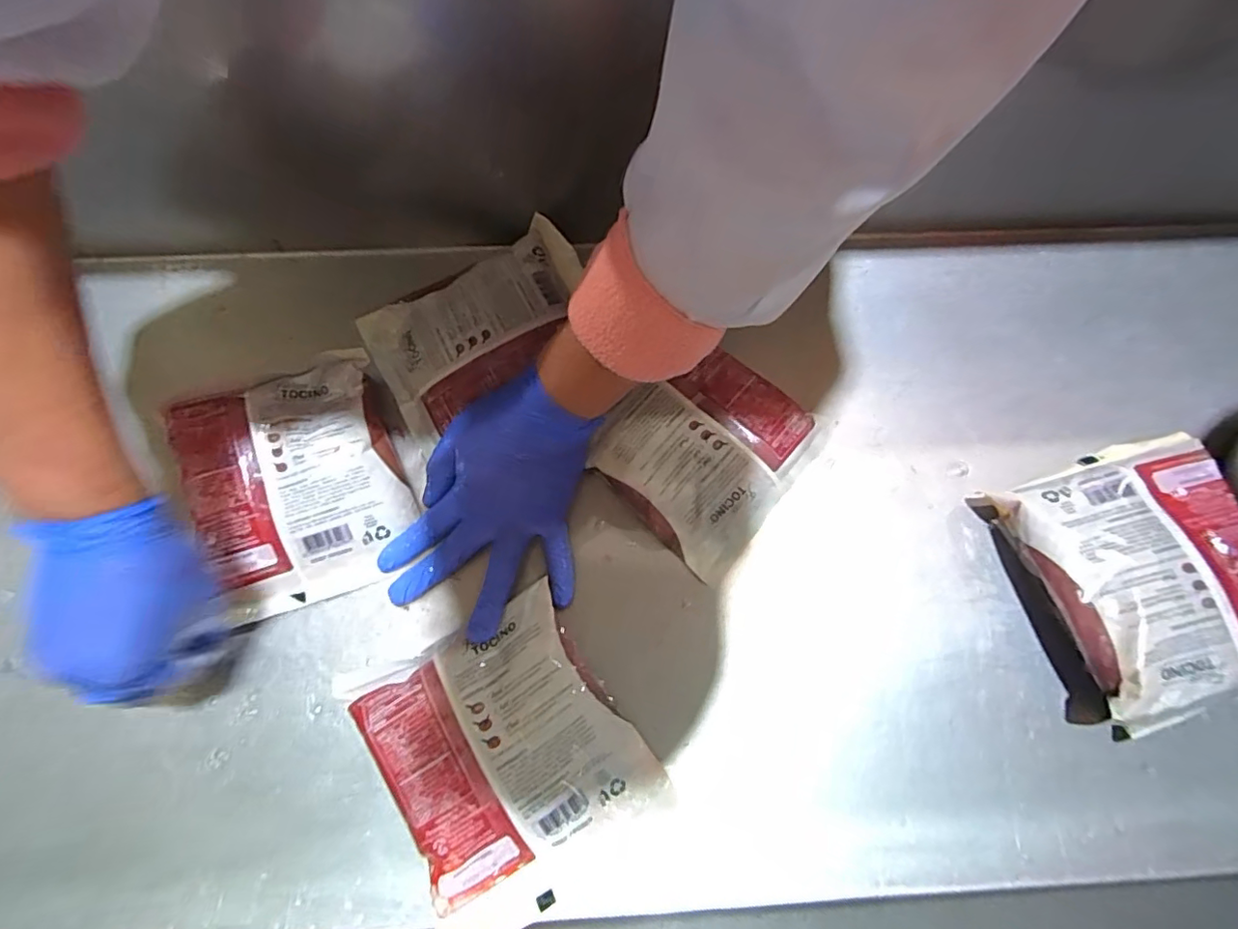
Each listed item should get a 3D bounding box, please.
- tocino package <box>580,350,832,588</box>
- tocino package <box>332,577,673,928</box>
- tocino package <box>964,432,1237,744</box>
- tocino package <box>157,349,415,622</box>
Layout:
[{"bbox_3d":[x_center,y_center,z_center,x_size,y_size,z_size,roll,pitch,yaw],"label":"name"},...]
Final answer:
[{"bbox_3d":[0.064,-0.009,0.401,0.126,0.032,0.133,43,76,12],"label":"tocino package"},{"bbox_3d":[-0.066,0.168,0.331,0.140,0.023,0.156,-28,74,-10],"label":"tocino package"},{"bbox_3d":[0.341,0.072,0.365,0.138,0.055,0.162,-14,72,-6],"label":"tocino package"},{"bbox_3d":[-0.218,0.013,0.382,0.129,0.019,0.157,-19,86,-14],"label":"tocino package"}]

